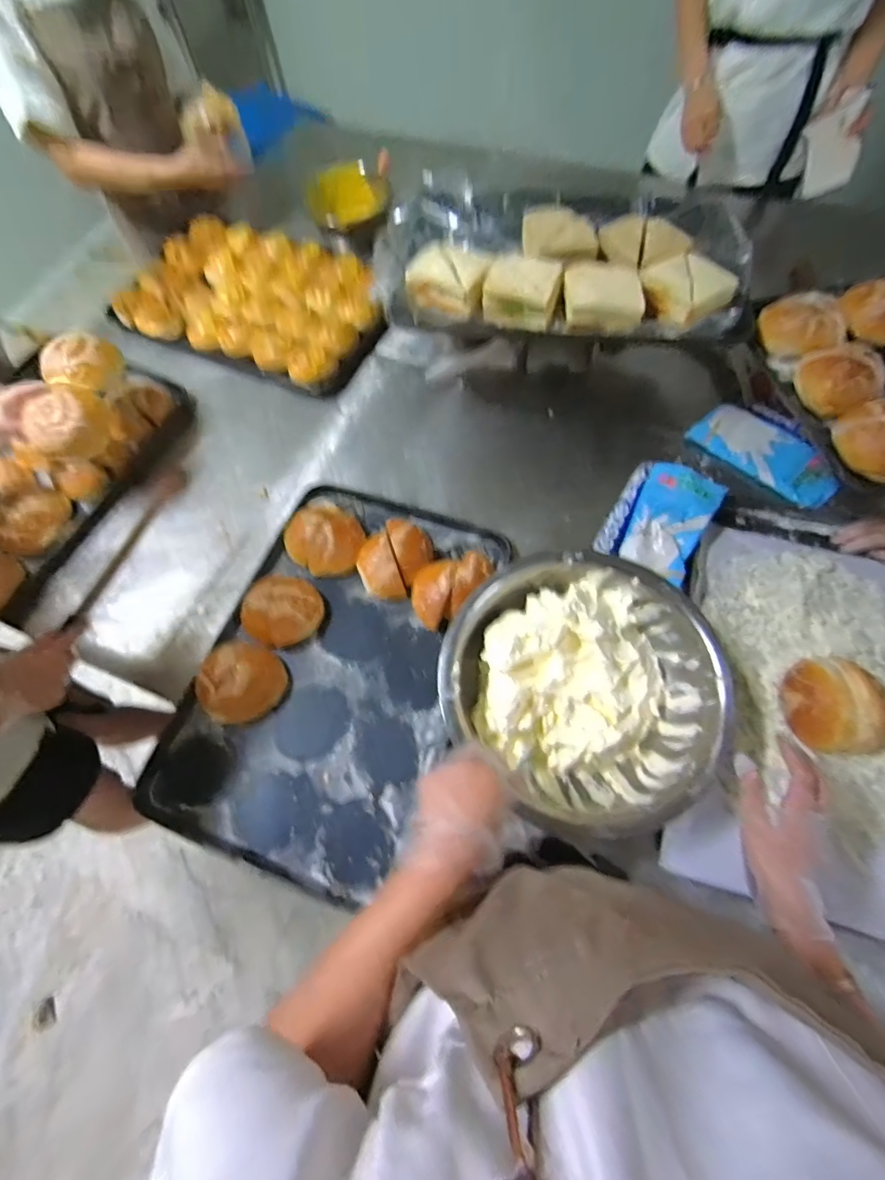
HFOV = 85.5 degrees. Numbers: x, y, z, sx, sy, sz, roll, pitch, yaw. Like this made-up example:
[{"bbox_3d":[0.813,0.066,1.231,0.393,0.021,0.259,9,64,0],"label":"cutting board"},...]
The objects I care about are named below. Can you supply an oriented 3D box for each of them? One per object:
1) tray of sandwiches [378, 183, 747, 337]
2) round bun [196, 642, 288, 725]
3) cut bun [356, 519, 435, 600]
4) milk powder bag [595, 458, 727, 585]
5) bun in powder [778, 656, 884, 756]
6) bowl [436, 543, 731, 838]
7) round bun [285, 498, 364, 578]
[{"bbox_3d":[0.209,-0.597,0.837,0.623,0.082,0.384,7,68,3],"label":"tray of sandwiches"},{"bbox_3d":[-0.307,0.141,0.725,0.121,0.053,0.117,0,68,0],"label":"round bun"},{"bbox_3d":[-0.077,-0.053,0.812,0.133,0.060,0.117,-26,70,-10],"label":"cut bun"},{"bbox_3d":[0.358,-0.116,0.793,0.145,0.056,0.194,31,71,12],"label":"milk powder bag"},{"bbox_3d":[0.549,0.157,0.659,0.128,0.066,0.130,0,68,0],"label":"bun in powder"},{"bbox_3d":[0.184,0.133,0.679,0.353,0.118,0.345,0,68,0],"label":"bowl"},{"bbox_3d":[-0.201,-0.093,0.828,0.130,0.053,0.120,0,68,0],"label":"round bun"}]

